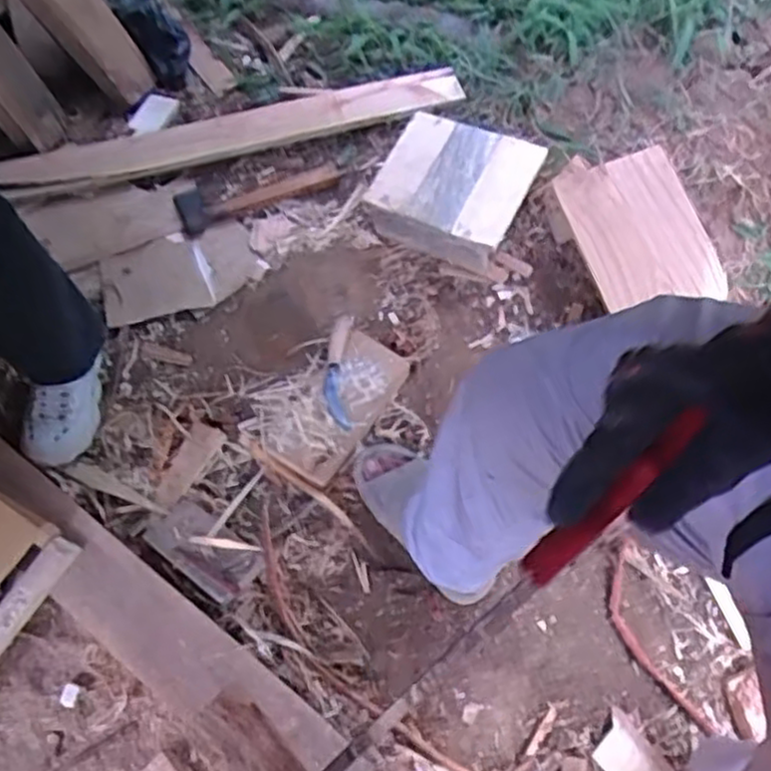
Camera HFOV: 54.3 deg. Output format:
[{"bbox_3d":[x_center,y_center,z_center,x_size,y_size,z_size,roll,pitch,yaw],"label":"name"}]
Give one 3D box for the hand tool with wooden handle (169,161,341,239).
[{"bbox_3d":[-0.268,-0.406,1.583,0.342,0.050,0.128,-20,60,-12],"label":"hand tool with wooden handle"}]

